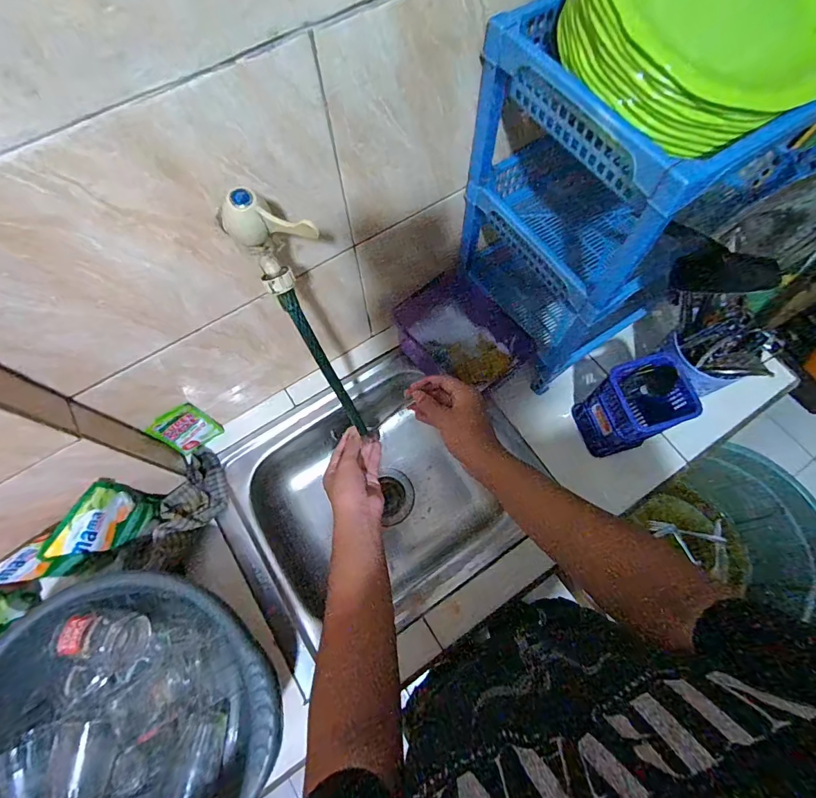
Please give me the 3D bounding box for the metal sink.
[{"bbox_3d":[-0.048,0.168,0.766,0.491,0.148,0.394,-32,72,-11],"label":"metal sink"}]

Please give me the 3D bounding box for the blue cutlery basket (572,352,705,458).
[{"bbox_3d":[0.347,0.012,0.663,0.108,0.165,0.105,-21,70,-7],"label":"blue cutlery basket"}]

